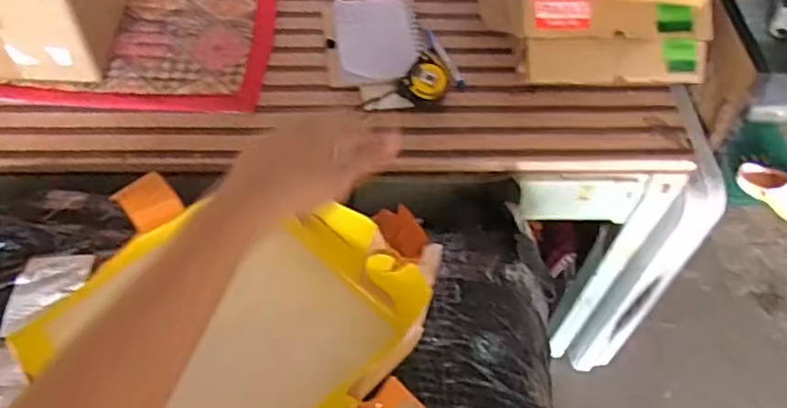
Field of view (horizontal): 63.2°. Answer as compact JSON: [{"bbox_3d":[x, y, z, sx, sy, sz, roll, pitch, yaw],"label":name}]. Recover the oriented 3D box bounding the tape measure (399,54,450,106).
[{"bbox_3d":[0.049,-0.176,0.929,0.068,0.044,0.073,30,61,16],"label":"tape measure"}]

